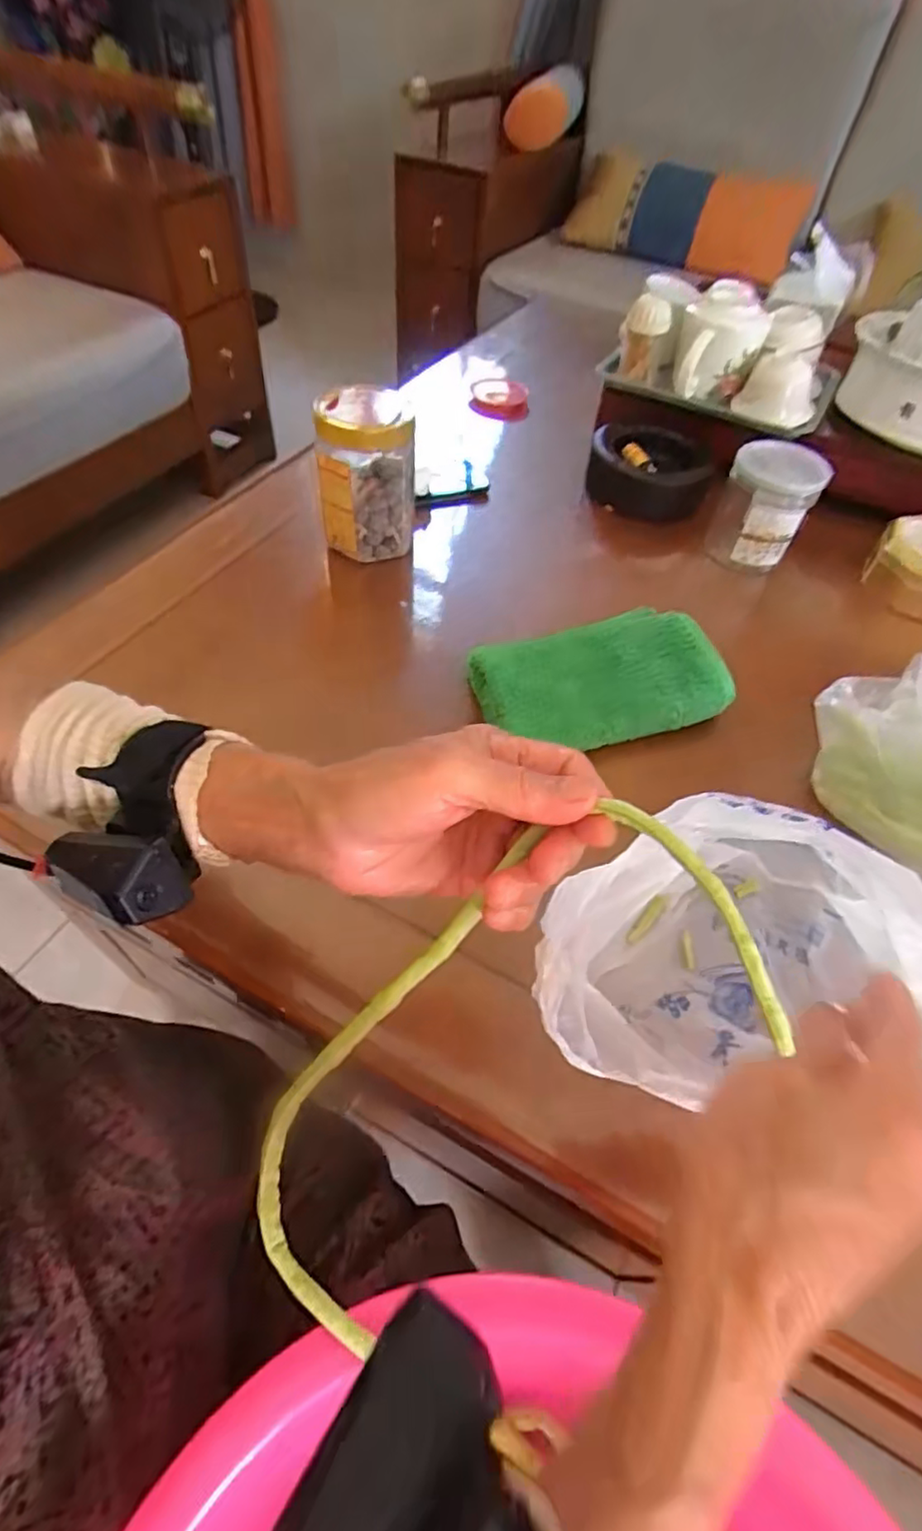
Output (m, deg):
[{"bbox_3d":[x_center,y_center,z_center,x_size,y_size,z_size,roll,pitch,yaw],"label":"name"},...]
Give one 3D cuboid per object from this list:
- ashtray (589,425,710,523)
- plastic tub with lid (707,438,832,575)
[{"bbox_3d":[0.210,-0.344,0.734,0.123,0.059,0.122,9,52,3],"label":"ashtray"},{"bbox_3d":[0.301,-0.252,0.647,0.084,0.121,0.077,25,55,15],"label":"plastic tub with lid"}]

